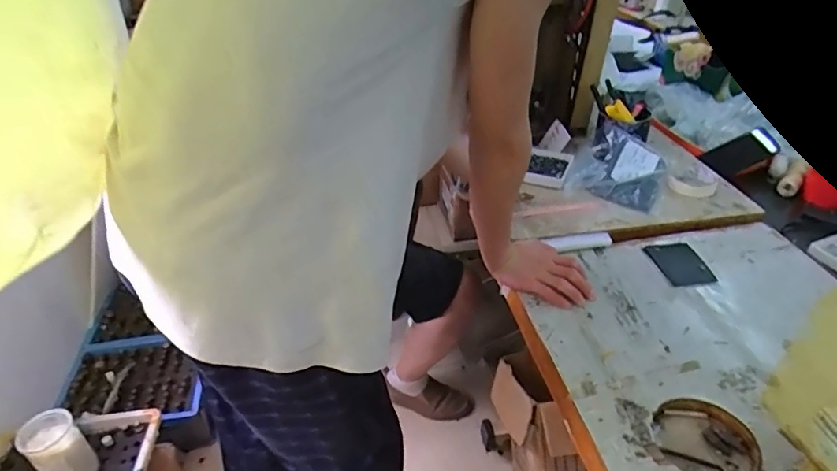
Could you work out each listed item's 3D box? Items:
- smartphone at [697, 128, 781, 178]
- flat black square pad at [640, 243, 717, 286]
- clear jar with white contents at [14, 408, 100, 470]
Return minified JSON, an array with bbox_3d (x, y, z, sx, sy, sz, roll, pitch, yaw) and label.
[{"bbox_3d":[0.712,-0.182,1.162,0.153,0.016,0.073,-24,71,0],"label":"smartphone"},{"bbox_3d":[0.433,0.048,0.869,0.081,0.004,0.096,-7,41,-6],"label":"flat black square pad"},{"bbox_3d":[-0.669,0.404,0.975,0.103,0.121,0.088,21,40,28],"label":"clear jar with white contents"}]

